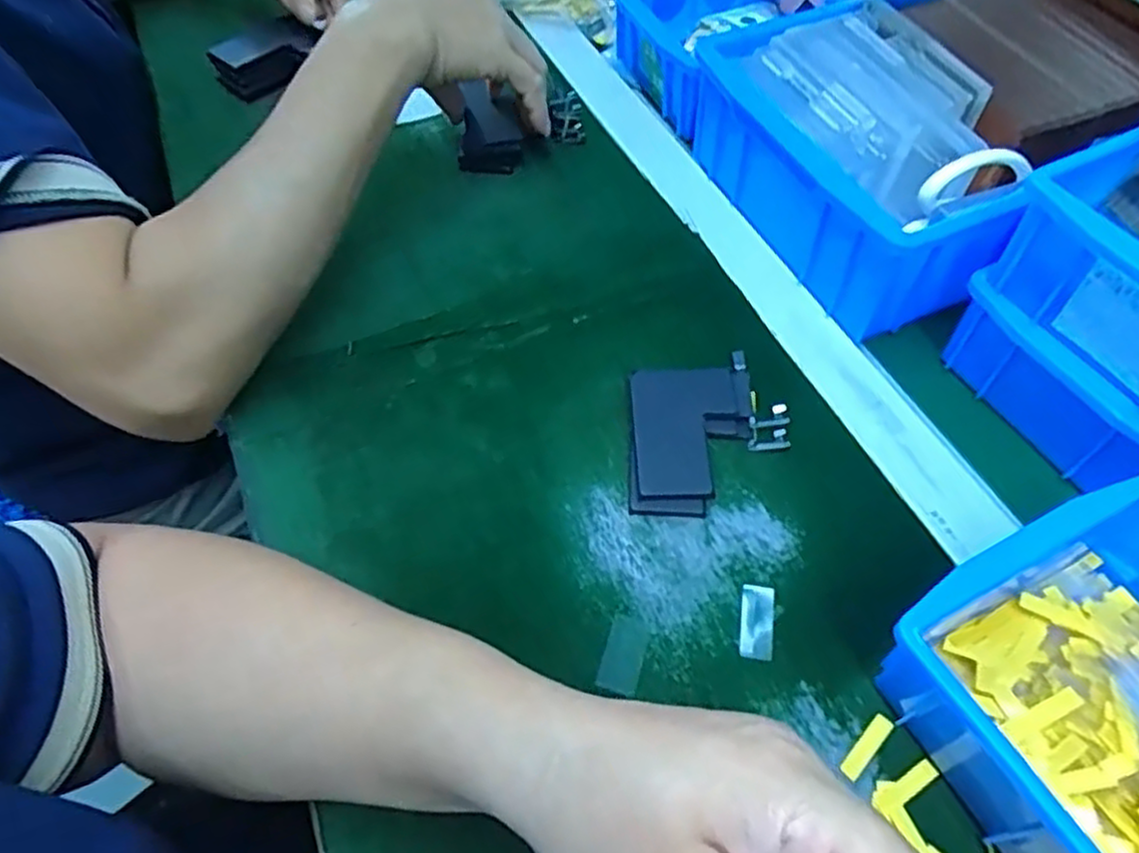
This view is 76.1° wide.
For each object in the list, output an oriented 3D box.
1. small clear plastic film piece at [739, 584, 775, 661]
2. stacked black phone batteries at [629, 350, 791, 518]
[{"bbox_3d":[0.084,0.087,0.325,0.014,0.004,0.033,8,57,7],"label":"small clear plastic film piece"},{"bbox_3d":[0.071,0.003,0.376,0.079,0.011,0.091,1,56,2],"label":"stacked black phone batteries"}]

